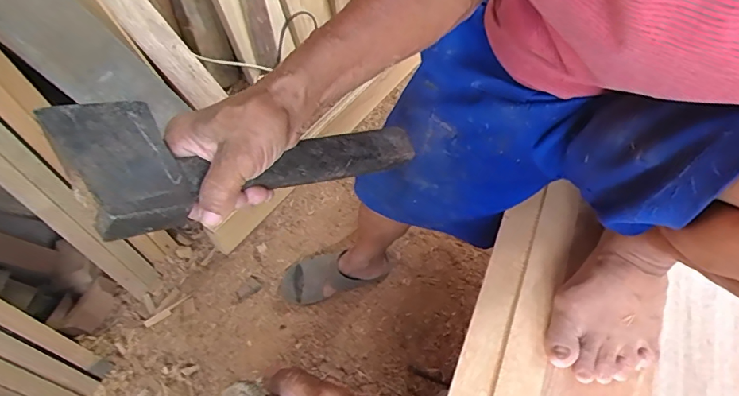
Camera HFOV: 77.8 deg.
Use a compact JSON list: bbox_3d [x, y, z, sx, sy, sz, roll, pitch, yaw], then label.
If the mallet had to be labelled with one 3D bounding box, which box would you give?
[{"bbox_3d":[-0.086,-0.037,0.410,0.323,0.031,0.103,-7,54,-42],"label":"mallet"}]

